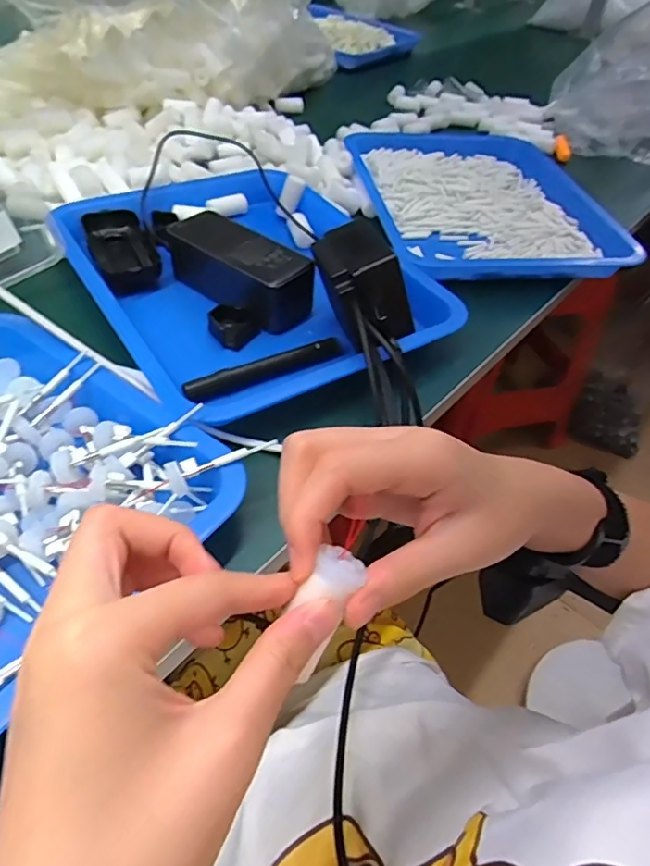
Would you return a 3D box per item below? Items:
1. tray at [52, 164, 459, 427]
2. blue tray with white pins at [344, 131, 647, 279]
[{"bbox_3d":[-0.071,-0.158,0.477,0.258,0.084,0.334,-24,55,-26],"label":"tray"},{"bbox_3d":[0.172,-0.275,0.642,0.270,0.031,0.338,-5,48,-12],"label":"blue tray with white pins"}]

